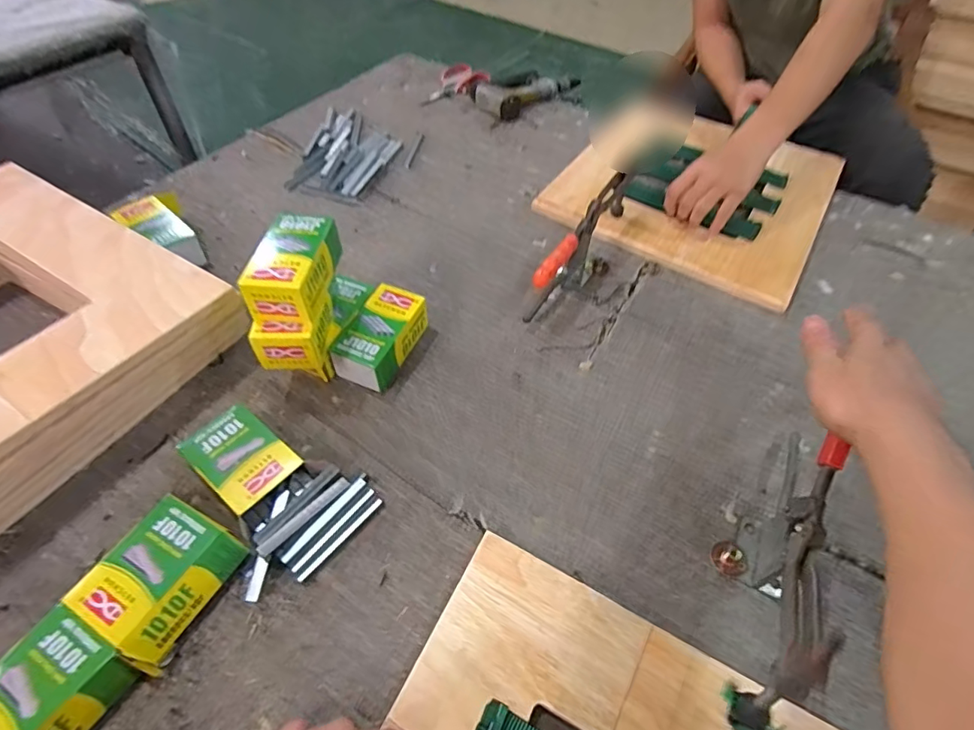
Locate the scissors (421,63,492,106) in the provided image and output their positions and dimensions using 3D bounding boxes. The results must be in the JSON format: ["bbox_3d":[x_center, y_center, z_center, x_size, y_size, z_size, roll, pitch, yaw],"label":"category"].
[{"bbox_3d":[-0.074,-0.594,1.083,0.090,0.011,0.177,30,58,19],"label":"scissors"}]

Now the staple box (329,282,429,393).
[{"bbox_3d":[-0.128,-0.032,0.620,0.067,0.053,0.128,18,55,11],"label":"staple box"}]

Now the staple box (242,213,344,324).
[{"bbox_3d":[-0.207,-0.106,0.547,0.072,0.049,0.121,6,52,2],"label":"staple box"}]

